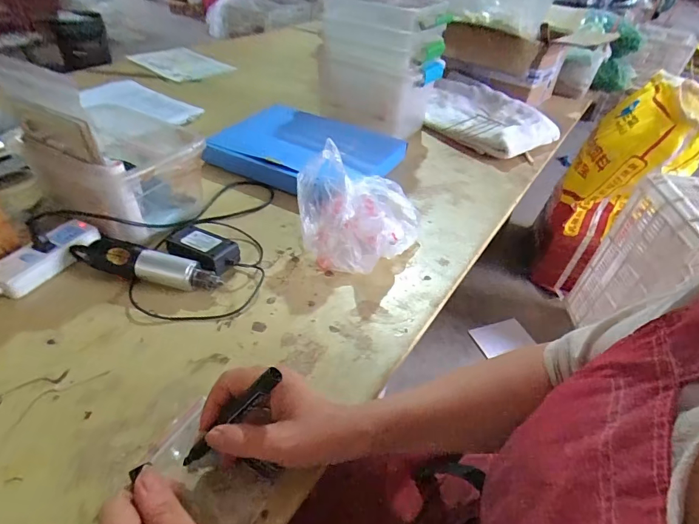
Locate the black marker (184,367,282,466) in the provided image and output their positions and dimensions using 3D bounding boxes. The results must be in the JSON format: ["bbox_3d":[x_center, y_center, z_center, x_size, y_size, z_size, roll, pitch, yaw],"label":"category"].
[{"bbox_3d":[-0.099,0.129,0.341,0.016,0.124,0.011,29,22,-41],"label":"black marker"}]

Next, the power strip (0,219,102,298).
[{"bbox_3d":[-0.392,-0.007,0.535,0.059,0.027,0.129,18,41,14],"label":"power strip"}]

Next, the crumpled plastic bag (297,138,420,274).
[{"bbox_3d":[0.014,-0.075,0.577,0.166,0.129,0.129,11,40,7],"label":"crumpled plastic bag"}]

